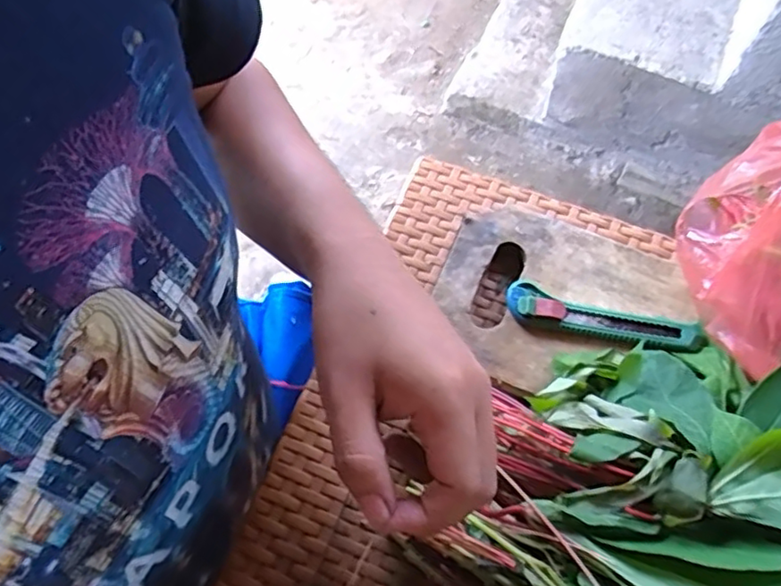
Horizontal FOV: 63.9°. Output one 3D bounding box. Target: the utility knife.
[{"bbox_3d":[0.156,0.018,0.465,0.138,0.011,0.028,13,62,5],"label":"utility knife"}]

